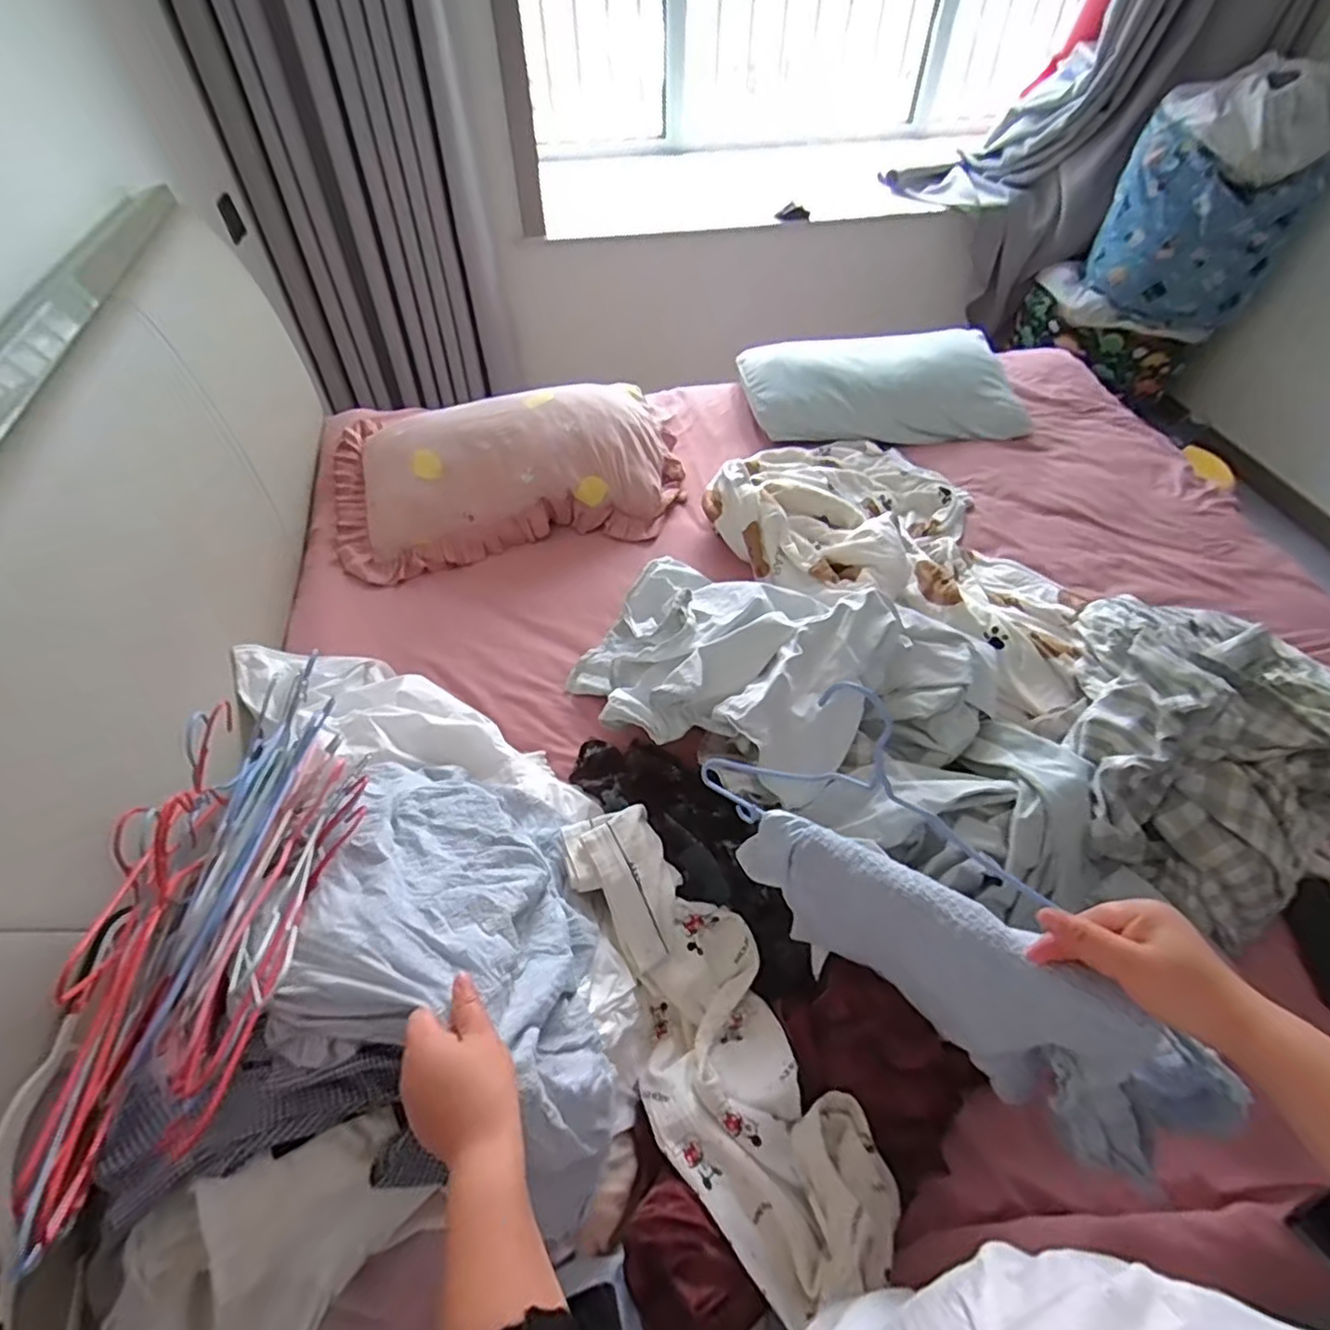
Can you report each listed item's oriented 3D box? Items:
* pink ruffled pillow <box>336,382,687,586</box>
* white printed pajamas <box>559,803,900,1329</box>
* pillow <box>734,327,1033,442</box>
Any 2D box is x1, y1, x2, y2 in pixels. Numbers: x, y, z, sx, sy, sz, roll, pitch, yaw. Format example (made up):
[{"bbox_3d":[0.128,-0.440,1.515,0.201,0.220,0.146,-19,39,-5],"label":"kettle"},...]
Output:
[{"bbox_3d":[-0.323,-0.421,1.374,0.718,0.165,0.501,-9,52,-7],"label":"pink ruffled pillow"},{"bbox_3d":[0.045,0.388,0.741,0.183,0.097,0.493,-23,55,-18],"label":"white printed pajamas"},{"bbox_3d":[0.528,-0.680,1.623,0.661,0.127,0.325,-4,51,-4],"label":"pillow"}]

